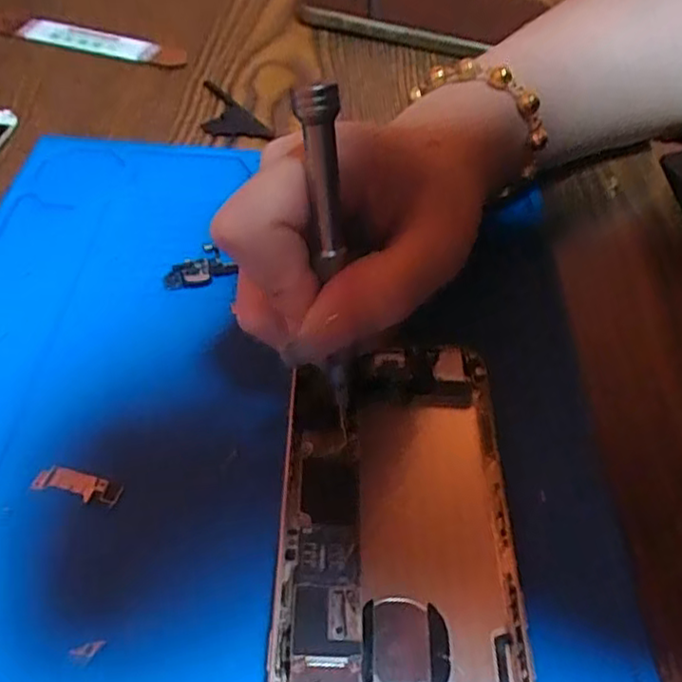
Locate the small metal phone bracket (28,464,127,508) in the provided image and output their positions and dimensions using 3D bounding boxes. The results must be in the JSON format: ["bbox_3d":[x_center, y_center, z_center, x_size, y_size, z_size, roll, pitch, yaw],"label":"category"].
[{"bbox_3d":[-0.078,0.043,0.197,0.026,0.004,0.008,11,50,5],"label":"small metal phone bracket"}]

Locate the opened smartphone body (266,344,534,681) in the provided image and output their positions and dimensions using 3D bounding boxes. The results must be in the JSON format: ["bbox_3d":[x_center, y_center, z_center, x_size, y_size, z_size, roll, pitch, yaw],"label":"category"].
[{"bbox_3d":[0.015,0.056,0.192,0.066,0.007,0.132,3,50,-2],"label":"opened smartphone body"}]

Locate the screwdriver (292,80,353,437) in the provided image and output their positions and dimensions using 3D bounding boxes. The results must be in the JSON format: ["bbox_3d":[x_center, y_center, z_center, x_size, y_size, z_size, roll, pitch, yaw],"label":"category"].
[{"bbox_3d":[-0.003,-0.018,0.178,0.009,0.097,0.008,-15,32,-17],"label":"screwdriver"}]

